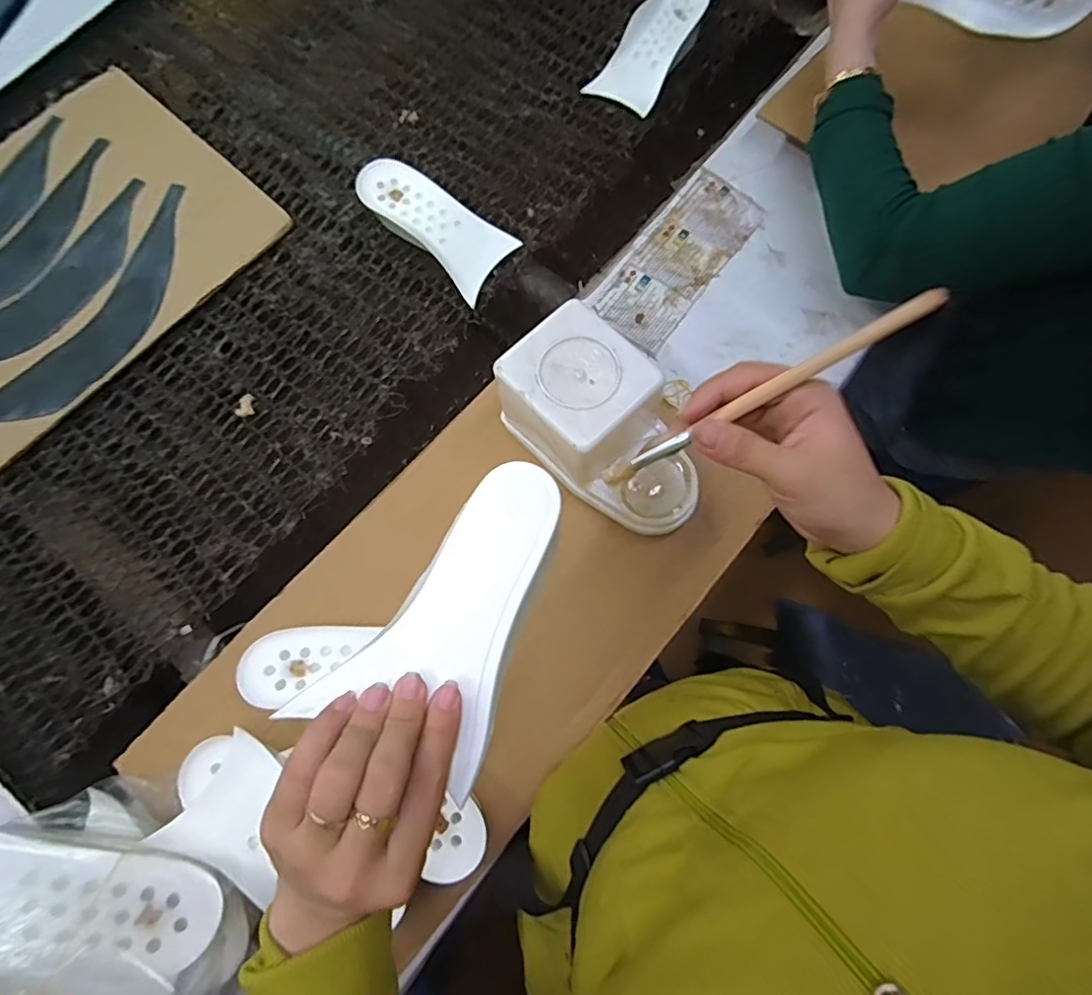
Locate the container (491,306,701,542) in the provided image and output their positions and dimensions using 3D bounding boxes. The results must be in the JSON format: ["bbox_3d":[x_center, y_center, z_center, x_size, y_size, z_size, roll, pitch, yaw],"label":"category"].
[{"bbox_3d":[0.055,-0.055,0.496,0.108,0.114,0.192,-40,75,-12],"label":"container"}]

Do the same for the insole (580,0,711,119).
[{"bbox_3d":[0.126,-0.559,0.699,0.093,0.048,0.169,28,79,6],"label":"insole"}]

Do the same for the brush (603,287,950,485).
[{"bbox_3d":[0.103,-0.049,0.280,0.169,0.008,0.009,-29,78,17],"label":"brush"}]

